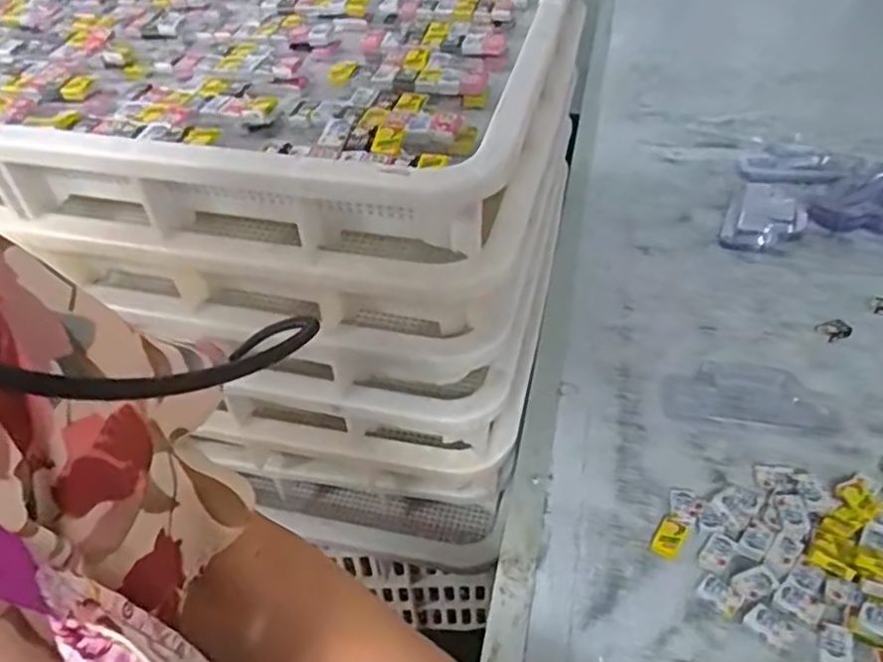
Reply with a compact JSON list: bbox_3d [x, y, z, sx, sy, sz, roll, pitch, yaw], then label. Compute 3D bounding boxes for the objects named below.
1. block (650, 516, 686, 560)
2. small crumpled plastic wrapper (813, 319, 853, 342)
[{"bbox_3d":[0.154,0.138,0.461,0.017,0.009,0.028,20,45,27],"label":"block"},{"bbox_3d":[0.348,0.000,0.605,0.030,0.006,0.024,-14,40,-12],"label":"small crumpled plastic wrapper"}]

